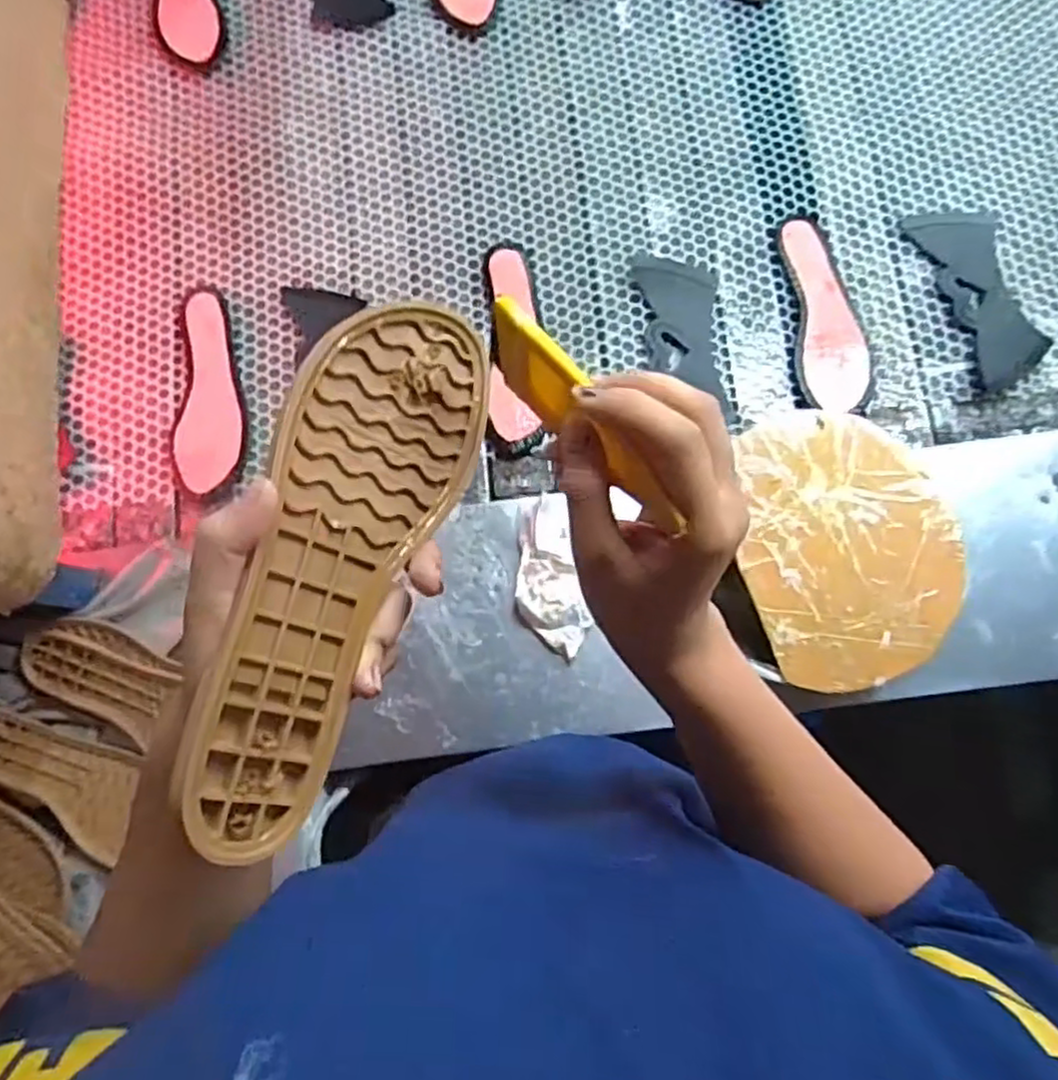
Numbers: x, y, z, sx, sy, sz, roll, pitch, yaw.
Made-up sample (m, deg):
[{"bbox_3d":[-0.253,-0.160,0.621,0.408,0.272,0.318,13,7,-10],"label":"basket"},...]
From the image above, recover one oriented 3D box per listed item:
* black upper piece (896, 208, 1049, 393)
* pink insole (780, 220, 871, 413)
[{"bbox_3d":[0.484,-0.265,0.771,0.088,0.009,0.205,-17,79,-2],"label":"black upper piece"},{"bbox_3d":[0.314,-0.240,0.764,0.061,0.023,0.212,-6,79,0],"label":"pink insole"}]

